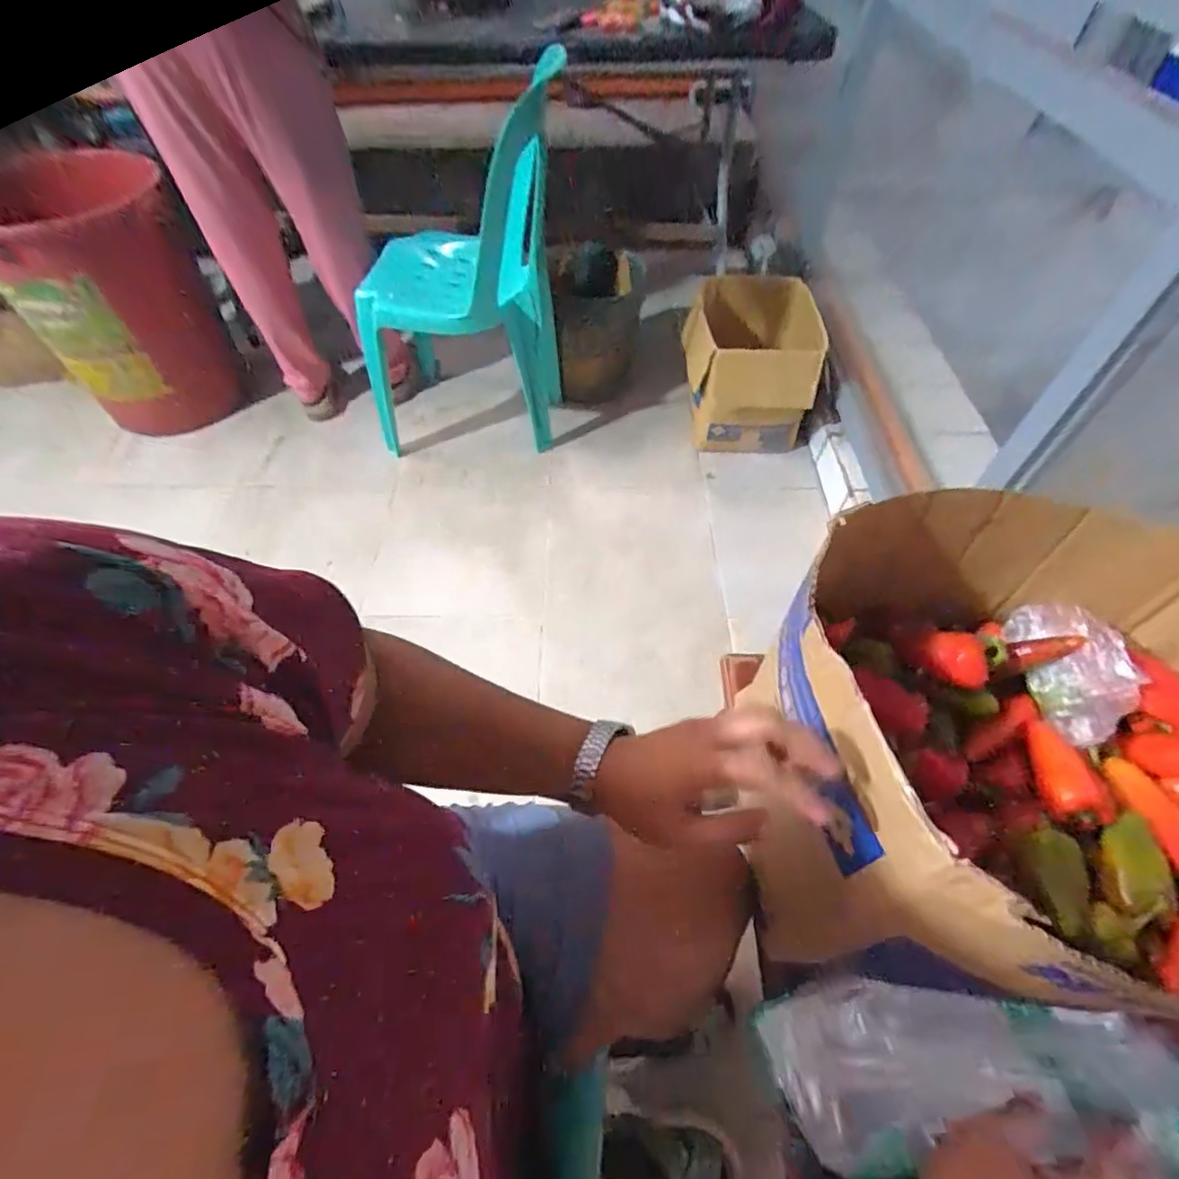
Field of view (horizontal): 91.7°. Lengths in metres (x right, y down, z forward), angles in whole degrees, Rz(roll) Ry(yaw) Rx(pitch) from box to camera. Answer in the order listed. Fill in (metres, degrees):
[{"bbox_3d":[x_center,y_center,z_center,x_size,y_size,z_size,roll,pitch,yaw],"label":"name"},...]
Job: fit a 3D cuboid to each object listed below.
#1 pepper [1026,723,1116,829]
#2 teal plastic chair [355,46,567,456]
[{"bbox_3d":[0.390,0.146,0.471,0.041,0.032,0.088,5,43,4],"label":"pepper"},{"bbox_3d":[-0.325,-0.702,1.407,0.546,0.762,0.434,3,55,3],"label":"teal plastic chair"}]

